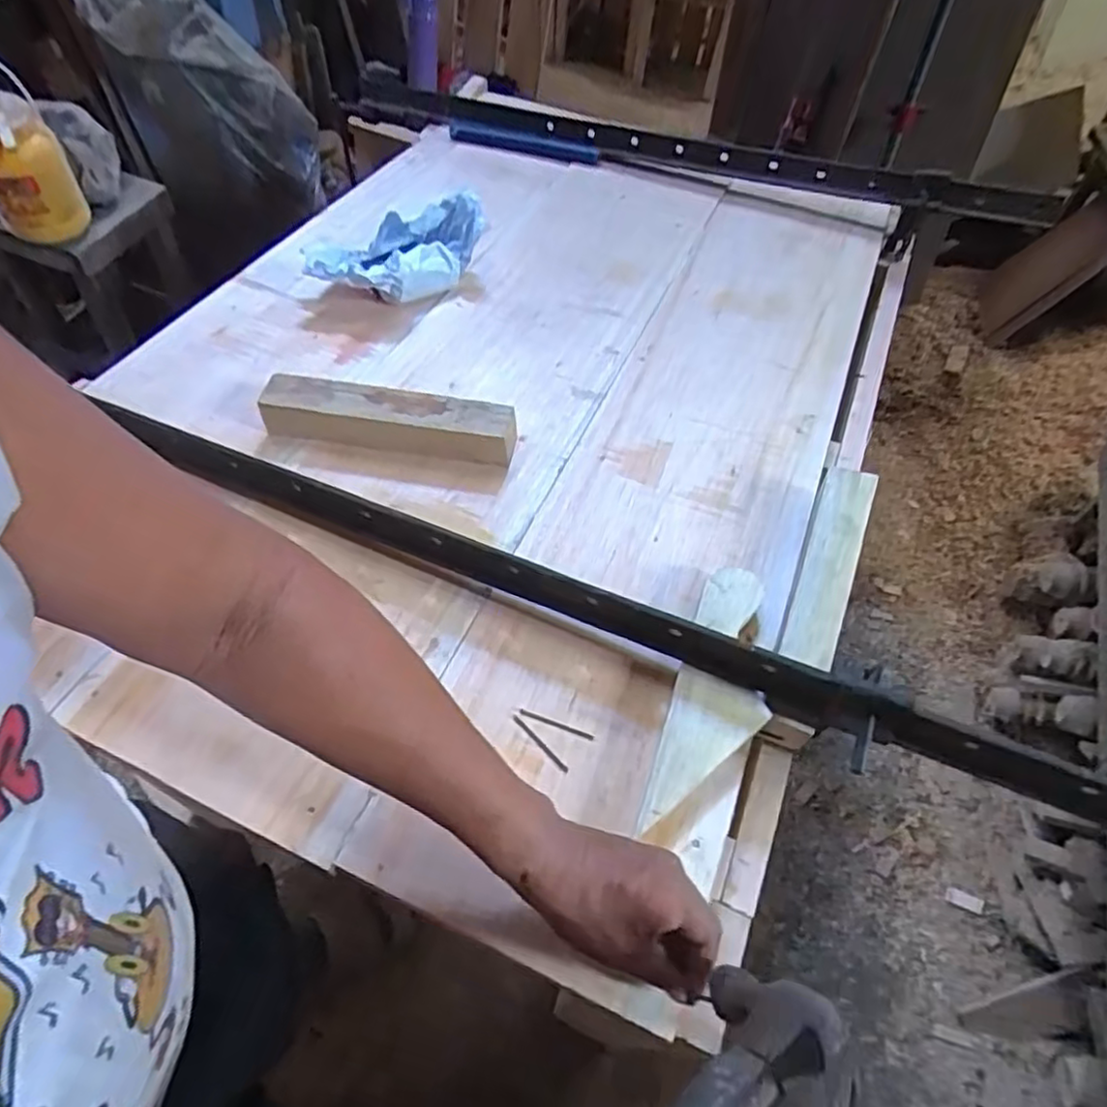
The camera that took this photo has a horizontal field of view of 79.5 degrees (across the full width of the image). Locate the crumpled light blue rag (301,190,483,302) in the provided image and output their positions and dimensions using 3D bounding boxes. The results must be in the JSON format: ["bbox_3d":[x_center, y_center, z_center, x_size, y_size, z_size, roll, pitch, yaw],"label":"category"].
[{"bbox_3d":[-0.208,-0.405,0.895,0.226,0.071,0.159,-2,55,-4],"label":"crumpled light blue rag"}]

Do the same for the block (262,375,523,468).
[{"bbox_3d":[-0.175,-0.144,0.708,0.266,0.048,0.058,9,55,4],"label":"block"}]

